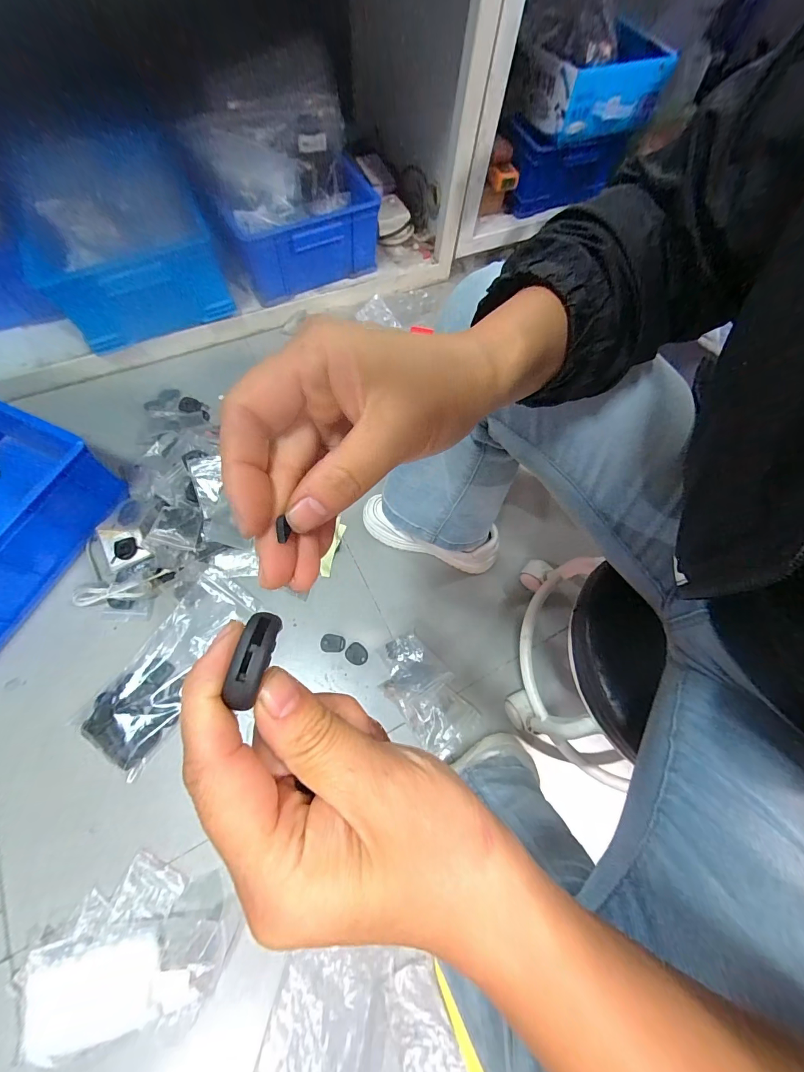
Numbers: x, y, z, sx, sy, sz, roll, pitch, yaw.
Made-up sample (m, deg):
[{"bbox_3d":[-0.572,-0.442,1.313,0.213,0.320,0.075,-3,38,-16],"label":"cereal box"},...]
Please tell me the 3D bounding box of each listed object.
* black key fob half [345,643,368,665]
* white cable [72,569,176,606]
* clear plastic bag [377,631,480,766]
[{"bbox_3d":[-0.075,0.197,0.618,0.037,0.004,0.032,36,70,13],"label":"black key fob half"},{"bbox_3d":[-0.462,0.089,0.610,0.160,0.019,0.034,-13,68,-8],"label":"white cable"},{"bbox_3d":[0.033,0.245,0.583,0.099,0.043,0.185,-34,72,-16],"label":"clear plastic bag"}]

